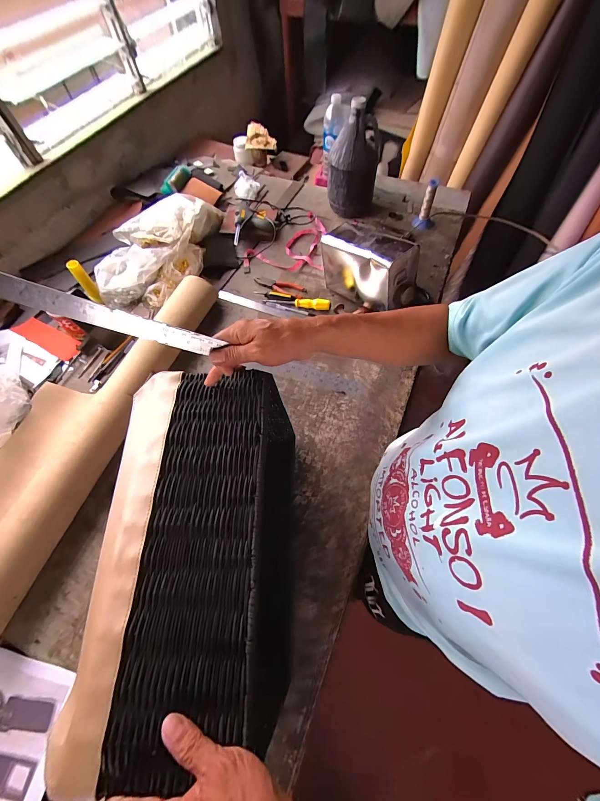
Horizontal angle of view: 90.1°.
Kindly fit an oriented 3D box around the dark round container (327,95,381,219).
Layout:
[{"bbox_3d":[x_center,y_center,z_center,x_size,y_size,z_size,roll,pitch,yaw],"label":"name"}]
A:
[{"bbox_3d":[0.167,-0.728,0.927,0.146,0.275,0.146,-1,63,2],"label":"dark round container"}]

